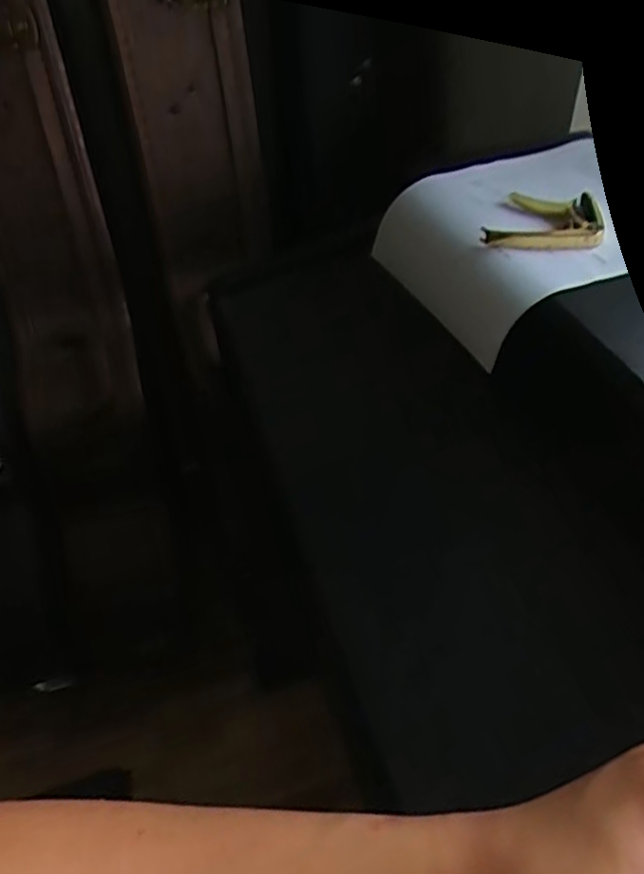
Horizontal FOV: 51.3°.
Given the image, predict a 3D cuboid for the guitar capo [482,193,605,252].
[{"bbox_3d":[0.171,-0.170,0.521,0.084,0.020,0.069,7,45,9],"label":"guitar capo"}]

